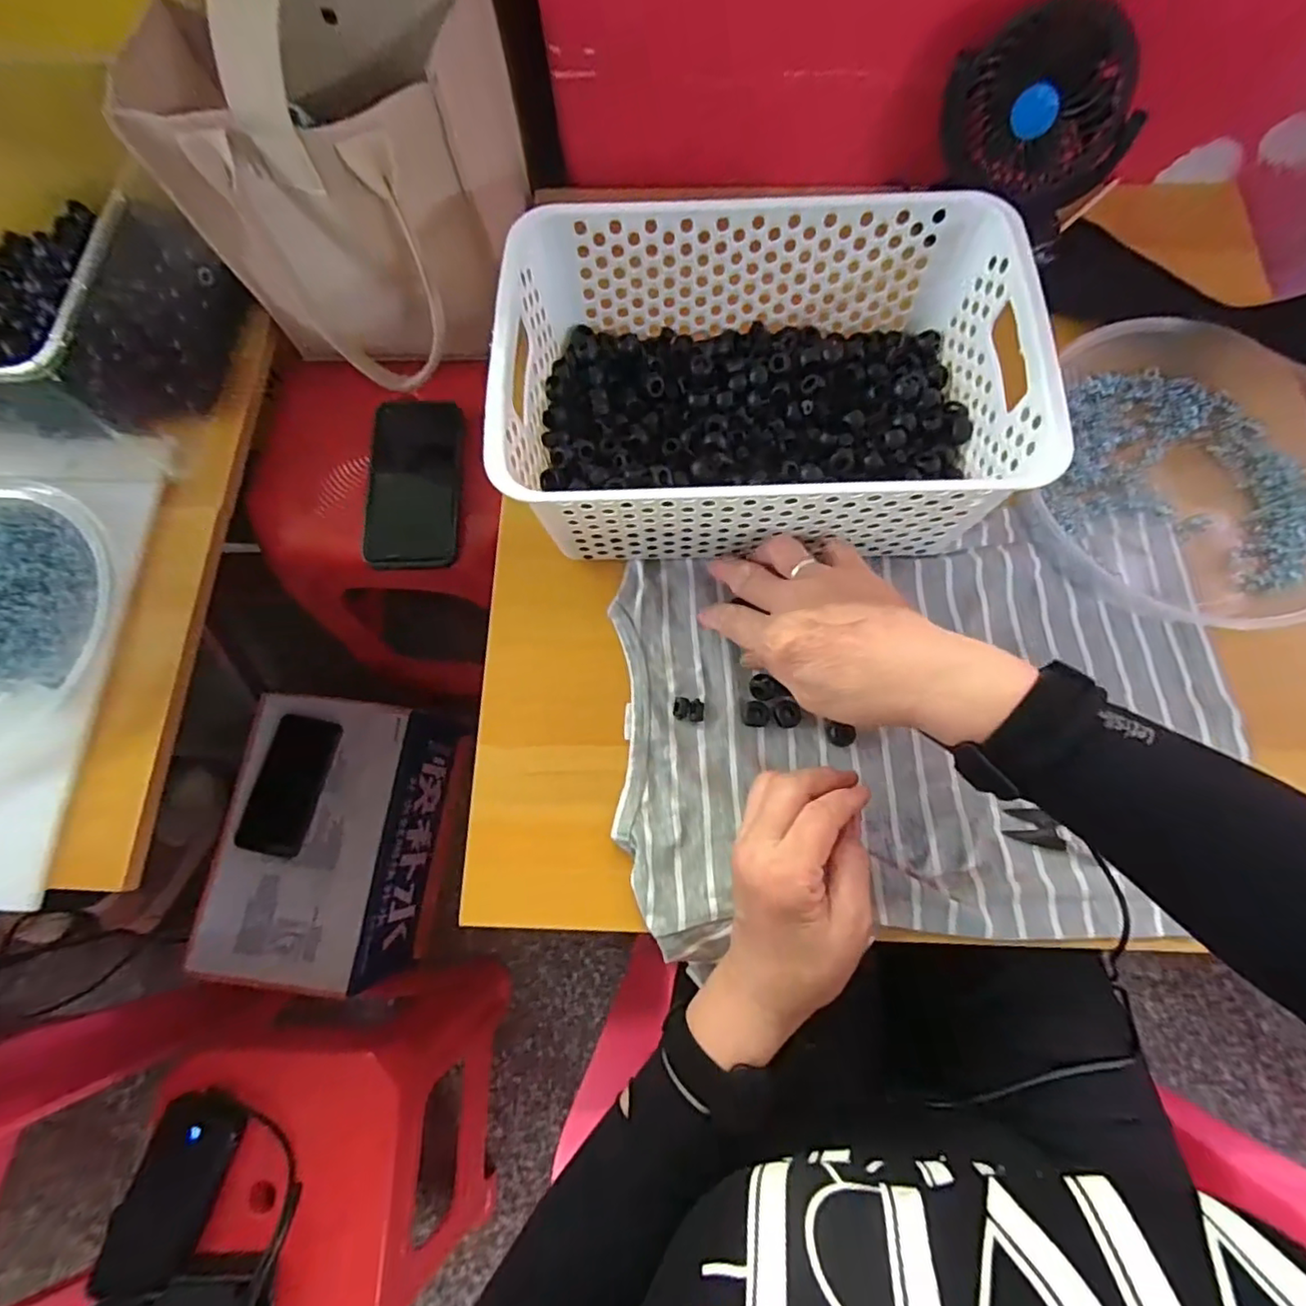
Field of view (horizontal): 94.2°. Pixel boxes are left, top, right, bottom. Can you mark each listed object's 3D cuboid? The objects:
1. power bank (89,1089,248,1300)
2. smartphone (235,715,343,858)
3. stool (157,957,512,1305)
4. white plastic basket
[{"bbox_3d":[-0.434,0.480,0.544,0.083,0.026,0.142,11,75,5],"label":"power bank"},{"bbox_3d":[-0.448,0.160,0.744,0.079,0.011,0.165,13,75,5],"label":"smartphone"},{"bbox_3d":[-0.356,0.528,0.699,0.302,0.276,0.268,1,74,2],"label":"stool"},{"bbox_3d":[0.065,-0.168,0.392,0.299,0.109,0.198,-1,74,2],"label":"white plastic basket"}]

